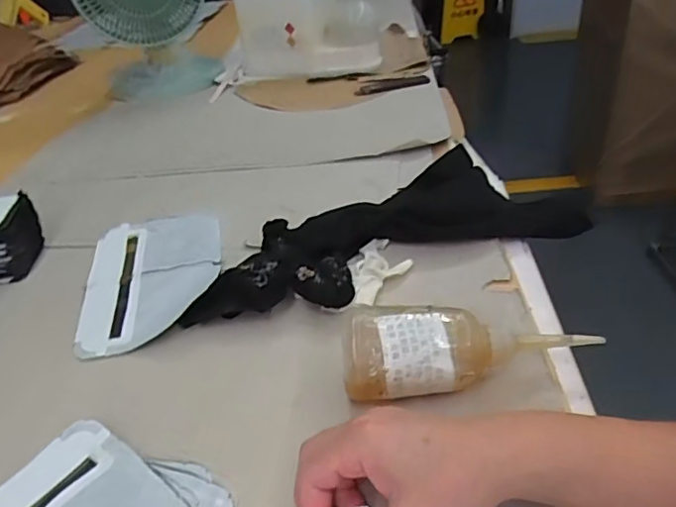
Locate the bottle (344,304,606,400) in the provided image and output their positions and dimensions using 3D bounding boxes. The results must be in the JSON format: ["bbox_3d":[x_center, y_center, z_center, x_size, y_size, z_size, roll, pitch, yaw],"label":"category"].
[{"bbox_3d":[0.094,0.070,0.383,0.177,0.060,0.055,-1,36,7],"label":"bottle"}]

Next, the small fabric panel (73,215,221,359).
[{"bbox_3d":[-0.181,0.020,0.537,0.127,0.014,0.187,-11,38,-4],"label":"small fabric panel"}]

